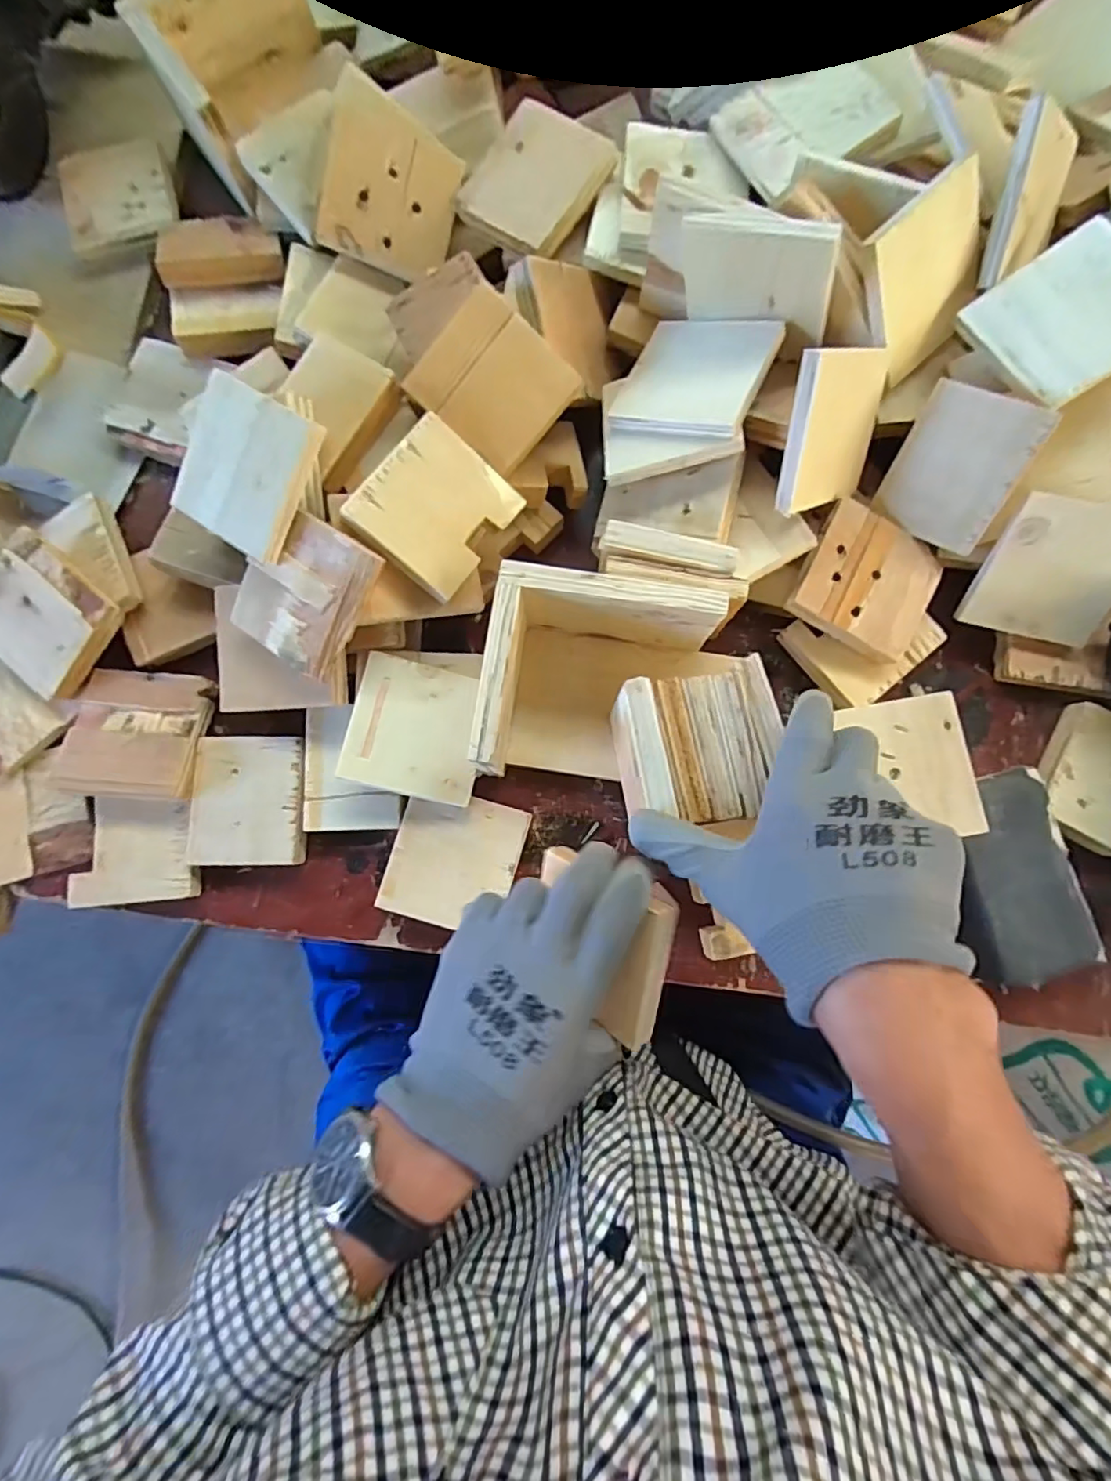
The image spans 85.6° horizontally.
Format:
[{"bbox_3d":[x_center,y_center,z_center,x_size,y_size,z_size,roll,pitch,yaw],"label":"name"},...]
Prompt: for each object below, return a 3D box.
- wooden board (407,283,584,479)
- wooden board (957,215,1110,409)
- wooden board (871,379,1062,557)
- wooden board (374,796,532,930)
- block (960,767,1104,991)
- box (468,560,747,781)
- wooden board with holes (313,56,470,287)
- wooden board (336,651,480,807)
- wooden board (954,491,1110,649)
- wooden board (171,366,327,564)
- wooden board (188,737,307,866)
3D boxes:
[{"bbox_3d":[-0.041,-0.238,0.401,0.089,0.010,0.081,42,99,-6],"label":"wooden board"},{"bbox_3d":[0.325,-0.268,0.377,0.095,0.008,0.088,-34,81,13],"label":"wooden board"},{"bbox_3d":[0.264,-0.180,0.398,0.073,0.089,0.009,36,44,23],"label":"wooden board"},{"bbox_3d":[-0.071,0.084,0.419,0.085,0.012,0.089,16,82,1],"label":"wooden board"},{"bbox_3d":[0.311,0.091,0.405,0.083,0.019,0.136,-8,82,-2],"label":"block"},{"bbox_3d":[0.032,-0.036,0.407,0.151,0.089,0.131,9,82,0],"label":"box"},{"bbox_3d":[-0.120,-0.406,0.441,0.092,0.018,0.103,14,112,-17],"label":"wooden board with holes"},{"bbox_3d":[-0.095,-0.008,0.415,0.087,0.006,0.091,13,74,-12],"label":"wooden board"},{"bbox_3d":[0.348,-0.115,0.416,0.091,0.007,0.091,13,123,1],"label":"wooden board"},{"bbox_3d":[-0.197,-0.171,0.377,0.091,0.007,0.089,32,105,11],"label":"wooden board"},{"bbox_3d":[-0.218,0.042,0.424,0.078,0.009,0.090,0,82,-1],"label":"wooden board"}]

